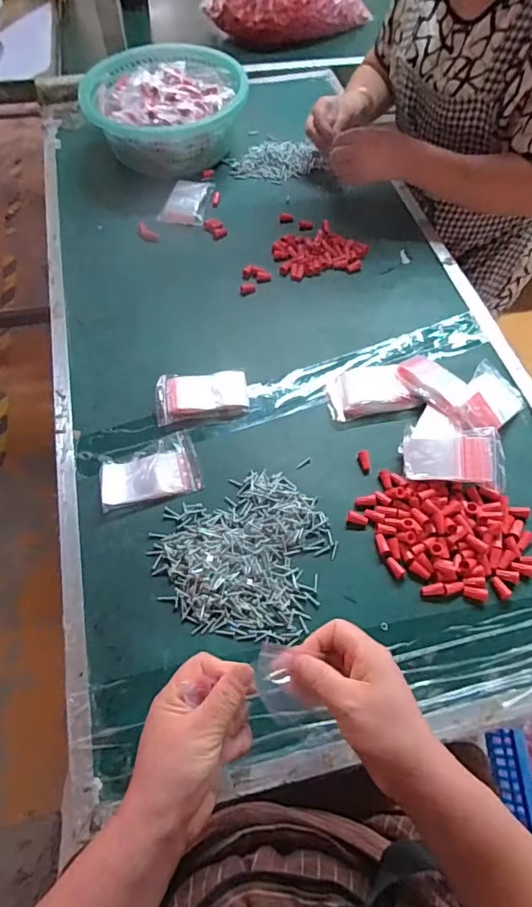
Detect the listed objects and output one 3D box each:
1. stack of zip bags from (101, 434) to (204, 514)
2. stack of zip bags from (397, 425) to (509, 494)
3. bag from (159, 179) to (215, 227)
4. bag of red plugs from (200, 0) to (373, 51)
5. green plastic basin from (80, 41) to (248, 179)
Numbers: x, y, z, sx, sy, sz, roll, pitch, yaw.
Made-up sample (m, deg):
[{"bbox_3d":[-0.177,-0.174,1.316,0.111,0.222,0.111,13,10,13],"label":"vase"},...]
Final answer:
[{"bbox_3d":[-0.134,0.021,0.580,0.111,0.007,0.071,-15,62,-9],"label":"stack of zip bags"},{"bbox_3d":[0.217,0.000,0.578,0.113,0.015,0.072,7,68,4],"label":"stack of zip bags"},{"bbox_3d":[-0.131,-0.418,0.829,0.072,0.022,0.097,10,62,5],"label":"bag"},{"bbox_3d":[0.045,-1.008,1.095,0.362,0.160,0.158,7,61,3],"label":"bag of red plugs"},{"bbox_3d":[-0.175,-0.616,0.900,0.263,0.097,0.309,-8,62,-5],"label":"green plastic basin"}]

